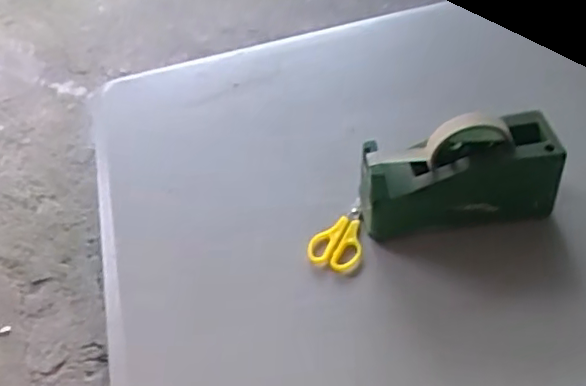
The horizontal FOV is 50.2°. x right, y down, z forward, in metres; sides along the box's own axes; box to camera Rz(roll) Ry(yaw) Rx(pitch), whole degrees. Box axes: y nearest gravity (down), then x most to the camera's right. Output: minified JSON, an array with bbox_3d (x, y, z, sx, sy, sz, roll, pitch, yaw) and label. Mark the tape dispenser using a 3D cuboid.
[{"bbox_3d":[0.173,-0.022,0.651,0.195,0.105,0.065,-10,43,-1],"label":"tape dispenser"}]

